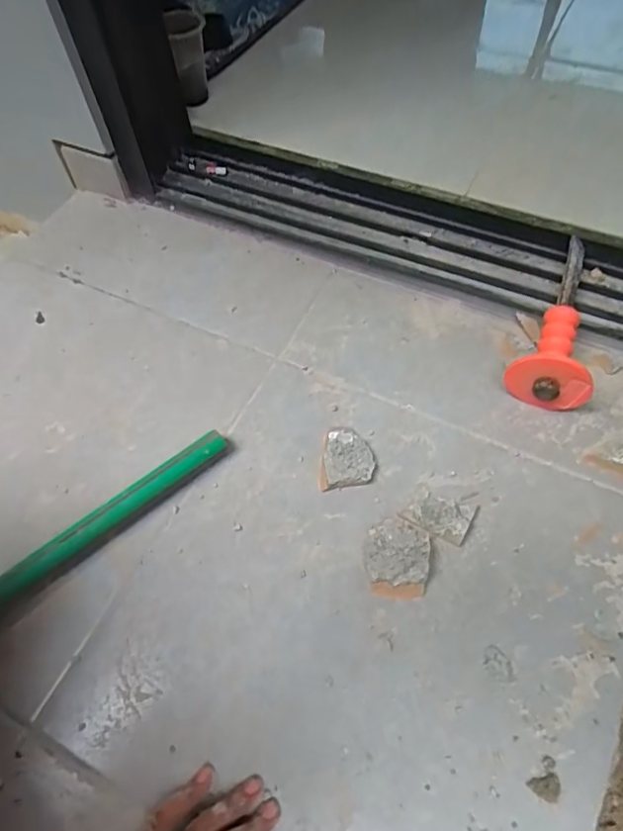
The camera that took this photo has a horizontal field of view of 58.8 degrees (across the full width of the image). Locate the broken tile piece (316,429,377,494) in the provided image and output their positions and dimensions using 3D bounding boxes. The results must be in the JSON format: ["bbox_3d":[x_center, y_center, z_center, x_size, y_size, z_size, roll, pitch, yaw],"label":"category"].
[{"bbox_3d":[0.032,0.040,0.535,0.055,0.014,0.060,-9,59,-2],"label":"broken tile piece"}]

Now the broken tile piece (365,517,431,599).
[{"bbox_3d":[0.073,0.123,0.478,0.053,0.018,0.064,8,60,8],"label":"broken tile piece"}]

